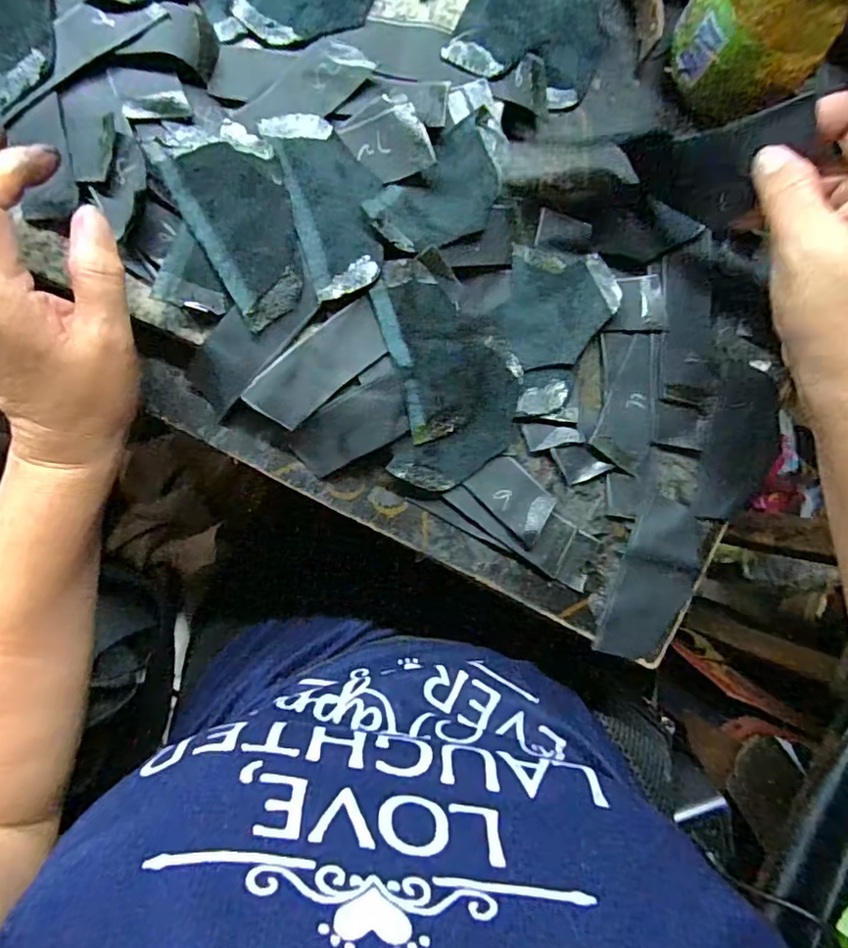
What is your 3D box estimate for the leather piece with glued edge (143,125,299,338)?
[{"bbox_3d":[-0.084,-0.121,0.267,0.049,0.012,0.090,-30,93,-7],"label":"leather piece with glued edge"}]

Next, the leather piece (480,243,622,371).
[{"bbox_3d":[0.068,-0.093,0.306,0.059,0.008,0.071,39,84,-5],"label":"leather piece"}]

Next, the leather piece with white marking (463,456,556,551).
[{"bbox_3d":[0.049,0.013,0.303,0.030,0.008,0.046,-44,94,-6],"label":"leather piece with white marking"}]

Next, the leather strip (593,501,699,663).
[{"bbox_3d":[0.128,0.060,0.315,0.041,0.004,0.087,21,89,-4],"label":"leather strip"}]

